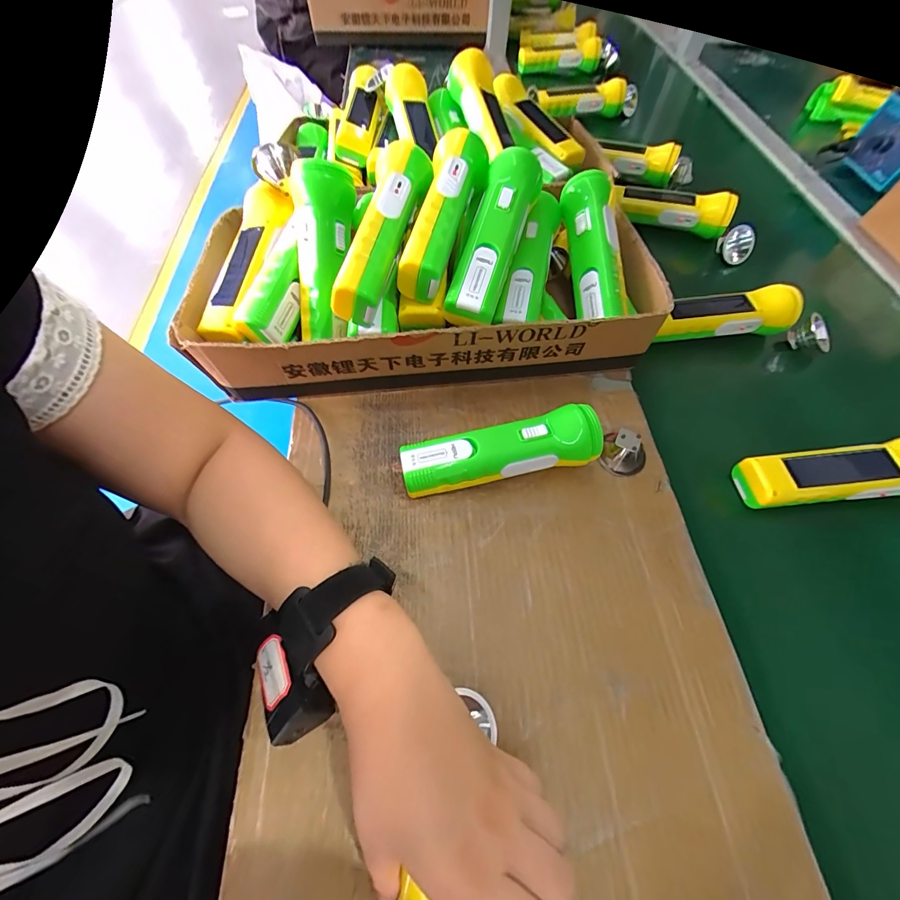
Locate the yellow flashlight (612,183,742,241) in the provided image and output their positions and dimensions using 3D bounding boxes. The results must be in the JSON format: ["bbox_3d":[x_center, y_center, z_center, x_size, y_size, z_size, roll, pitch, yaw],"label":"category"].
[{"bbox_3d":[0.312,-0.341,0.536,0.156,0.042,0.043,24,61,12],"label":"yellow flashlight"}]

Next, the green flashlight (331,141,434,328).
[{"bbox_3d":[-0.055,-0.189,0.320,0.052,0.044,0.174,13,73,6],"label":"green flashlight"}]

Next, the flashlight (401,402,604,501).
[{"bbox_3d":[0.041,0.001,0.323,0.165,0.050,0.052,-8,61,-7],"label":"flashlight"}]

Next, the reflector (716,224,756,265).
[{"bbox_3d":[0.382,-0.277,0.509,0.016,0.048,0.043,-30,65,-19],"label":"reflector"}]

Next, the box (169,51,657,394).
[{"bbox_3d":[-0.022,-0.172,0.369,0.419,0.145,0.192,-5,60,-5],"label":"box"}]

